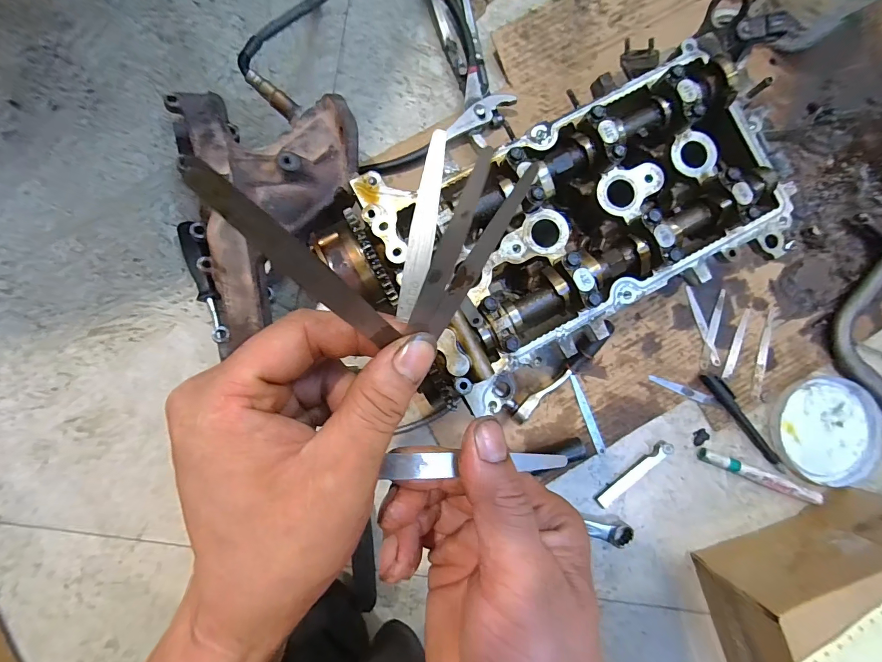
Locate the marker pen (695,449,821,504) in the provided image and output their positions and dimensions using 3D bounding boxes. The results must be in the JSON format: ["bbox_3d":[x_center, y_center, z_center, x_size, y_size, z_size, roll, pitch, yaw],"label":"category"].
[{"bbox_3d":[0.358,0.163,0.442,0.139,0.015,0.016,22,85,1],"label":"marker pen"}]

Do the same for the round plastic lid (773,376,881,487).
[{"bbox_3d":[0.449,0.115,0.453,0.121,0.011,0.118,0,85,-1],"label":"round plastic lid"}]

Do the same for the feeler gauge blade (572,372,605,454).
[{"bbox_3d":[0.167,0.096,0.448,0.010,0.004,0.094,-21,87,11],"label":"feeler gauge blade"}]

